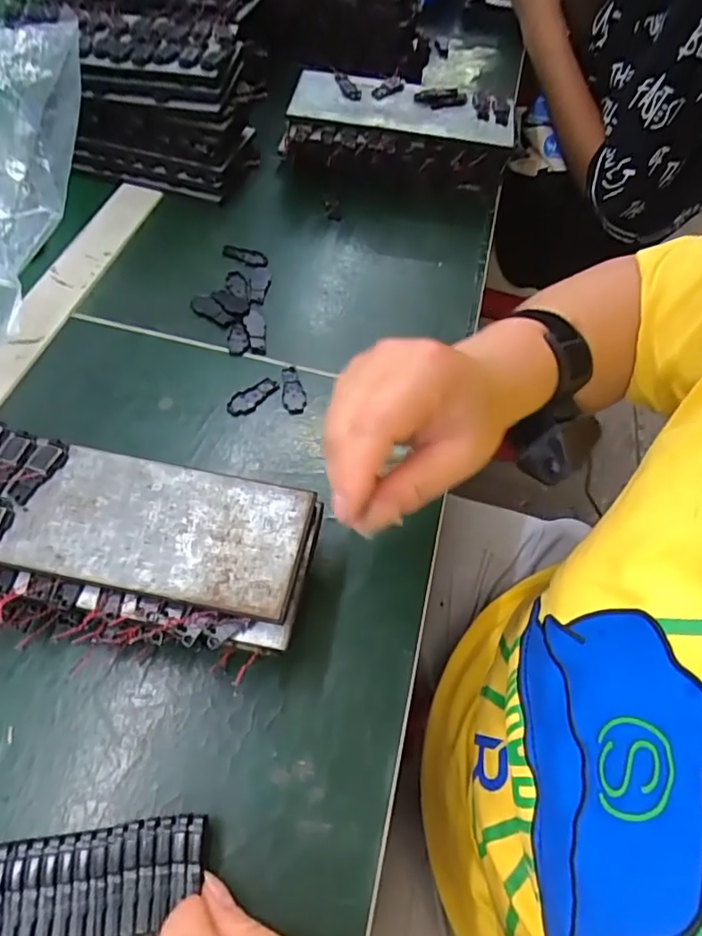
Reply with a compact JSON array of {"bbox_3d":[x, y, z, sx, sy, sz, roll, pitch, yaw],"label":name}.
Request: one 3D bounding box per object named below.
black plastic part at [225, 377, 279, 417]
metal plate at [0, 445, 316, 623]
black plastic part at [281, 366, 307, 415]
[{"bbox_3d":[-0.067,-0.049,0.383,0.039,0.004,0.017,-37,67,-25],"label":"black plastic part"},{"bbox_3d":[-0.121,0.022,0.278,0.194,0.004,0.069,12,57,3],"label":"metal plate"},{"bbox_3d":[-0.040,-0.055,0.388,0.016,0.004,0.042,-3,57,-7],"label":"black plastic part"}]

